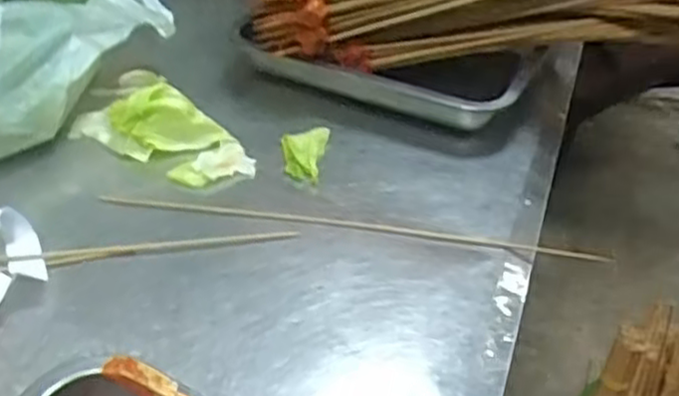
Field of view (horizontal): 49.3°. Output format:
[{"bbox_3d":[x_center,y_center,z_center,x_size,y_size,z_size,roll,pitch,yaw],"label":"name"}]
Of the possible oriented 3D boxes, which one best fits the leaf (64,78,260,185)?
[{"bbox_3d":[-0.155,-0.059,0.635,0.163,0.045,0.074,13,38,13],"label":"leaf"}]

